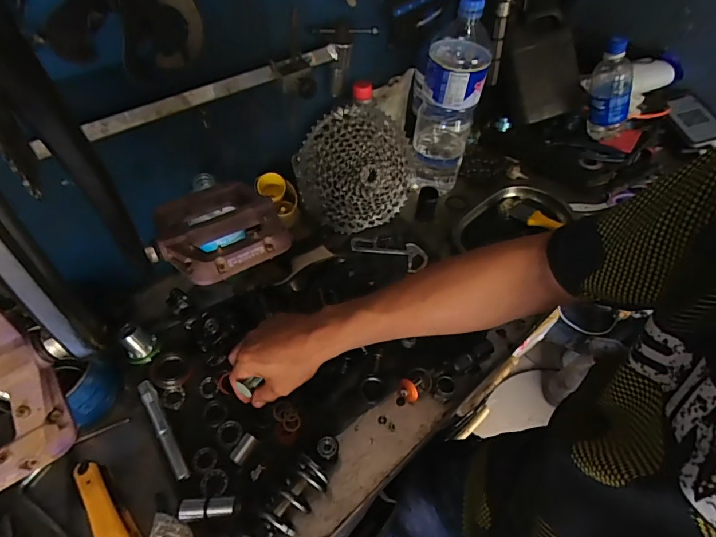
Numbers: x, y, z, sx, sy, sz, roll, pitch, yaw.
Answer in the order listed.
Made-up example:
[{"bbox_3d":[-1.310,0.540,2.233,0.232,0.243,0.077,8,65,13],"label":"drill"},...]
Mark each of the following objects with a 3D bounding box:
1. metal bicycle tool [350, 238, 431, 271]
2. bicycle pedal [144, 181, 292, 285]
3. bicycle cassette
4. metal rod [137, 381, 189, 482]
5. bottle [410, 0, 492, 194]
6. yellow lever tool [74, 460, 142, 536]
[{"bbox_3d":[0.050,-0.025,0.679,0.125,0.004,0.052,8,53,4],"label":"metal bicycle tool"},{"bbox_3d":[-0.120,-0.034,0.350,0.103,0.027,0.107,-29,59,-21],"label":"bicycle pedal"},{"bbox_3d":[0.005,-0.154,0.659,0.197,0.192,0.054,-22,24,-18],"label":"bicycle cassette"},{"bbox_3d":[-0.230,0.189,0.496,0.017,0.015,0.128,-29,59,-21],"label":"metal rod"},{"bbox_3d":[0.143,-0.263,0.673,0.099,0.294,0.107,12,54,8],"label":"bottle"},{"bbox_3d":[-0.253,0.253,0.428,0.027,0.042,0.130,-35,61,-24],"label":"yellow lever tool"}]

